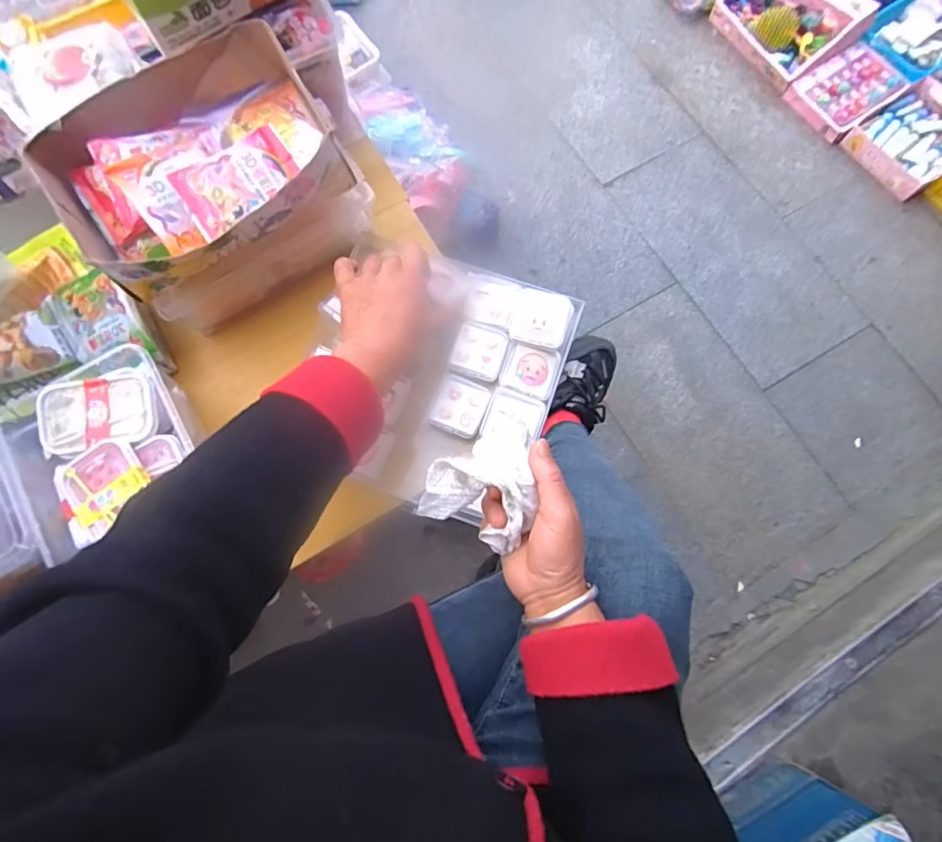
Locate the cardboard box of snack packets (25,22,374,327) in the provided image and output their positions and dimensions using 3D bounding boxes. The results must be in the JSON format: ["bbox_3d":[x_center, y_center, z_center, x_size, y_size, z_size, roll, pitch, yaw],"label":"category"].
[{"bbox_3d":[-0.234,-0.215,0.479,0.225,0.132,0.160,-34,79,-8],"label":"cardboard box of snack packets"}]

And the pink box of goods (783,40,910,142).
[{"bbox_3d":[0.899,-0.791,1.212,0.230,0.063,0.173,-32,79,-8],"label":"pink box of goods"}]

